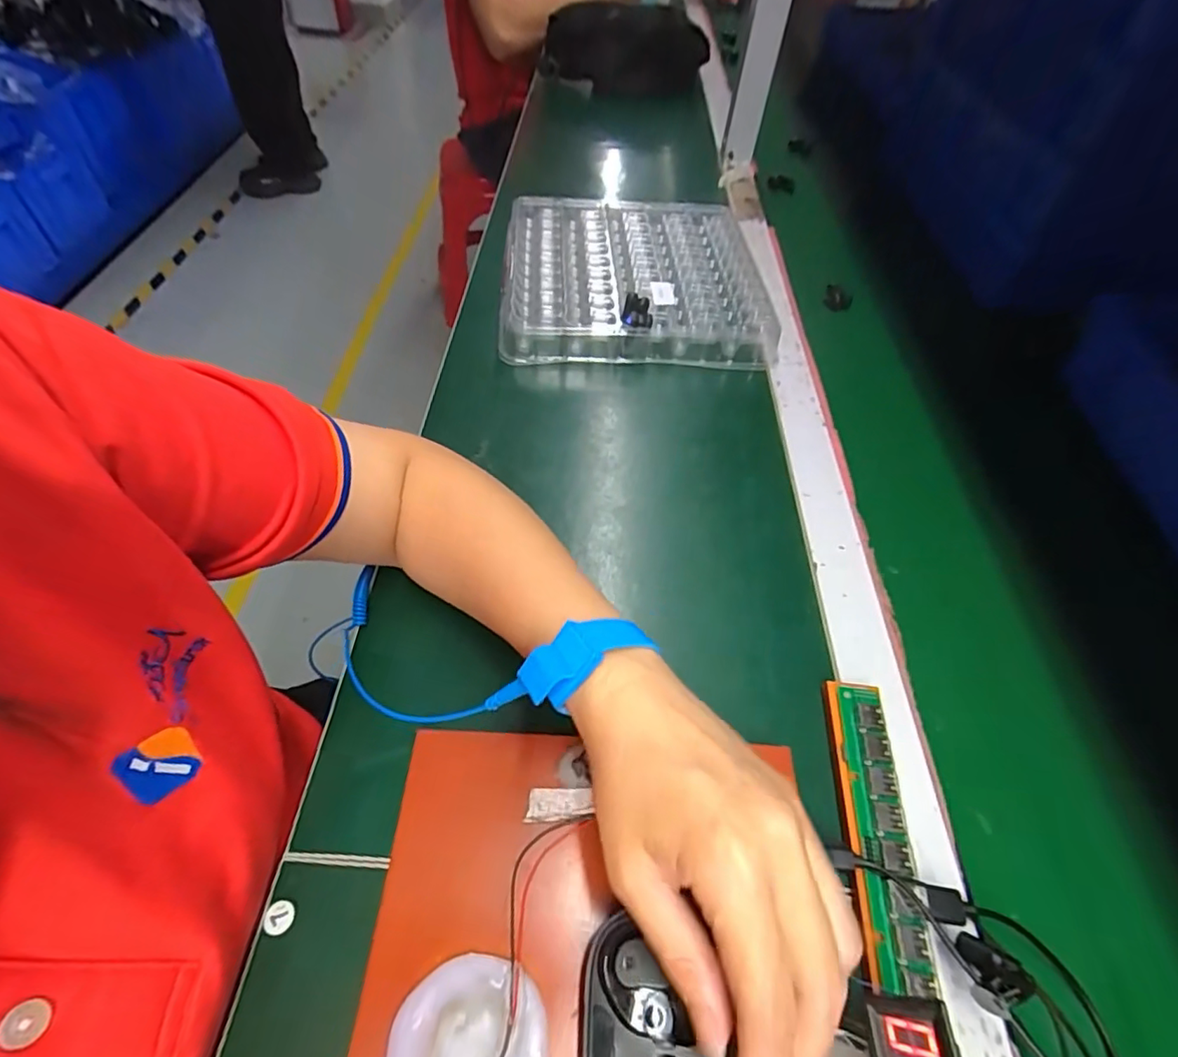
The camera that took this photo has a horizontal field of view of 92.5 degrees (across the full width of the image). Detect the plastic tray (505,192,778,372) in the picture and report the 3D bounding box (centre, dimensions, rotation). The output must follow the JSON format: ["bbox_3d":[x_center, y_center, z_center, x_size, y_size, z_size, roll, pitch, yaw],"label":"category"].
[{"bbox_3d":[0.046,-0.269,0.590,0.262,0.033,0.260,0,61,-2],"label":"plastic tray"}]

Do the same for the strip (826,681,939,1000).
[{"bbox_3d":[0.144,0.146,0.286,0.028,0.006,0.140,-10,51,23],"label":"strip"}]

